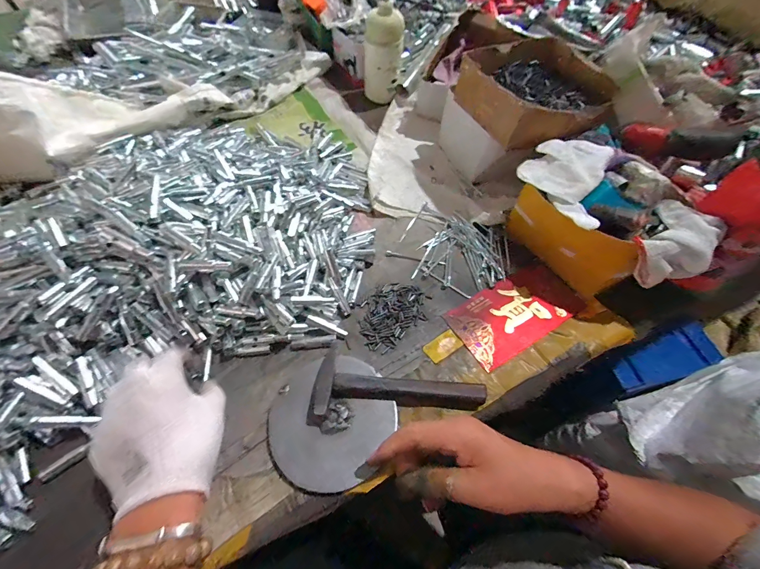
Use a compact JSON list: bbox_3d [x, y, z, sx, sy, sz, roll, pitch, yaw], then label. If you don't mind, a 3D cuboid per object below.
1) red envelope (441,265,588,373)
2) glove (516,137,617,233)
[{"bbox_3d":[0.169,0.033,0.414,0.161,0.005,0.086,-27,61,-15],"label":"red envelope"},{"bbox_3d":[0.218,-0.129,0.395,0.093,0.031,0.117,23,60,10],"label":"glove"}]

